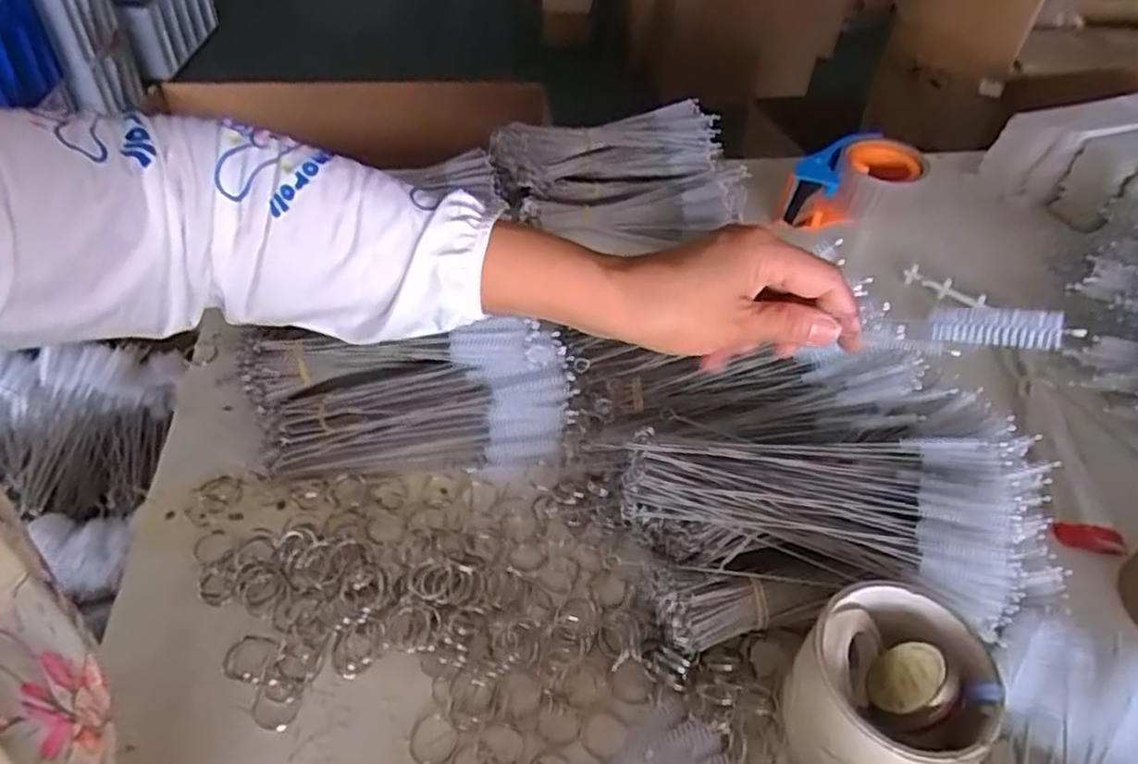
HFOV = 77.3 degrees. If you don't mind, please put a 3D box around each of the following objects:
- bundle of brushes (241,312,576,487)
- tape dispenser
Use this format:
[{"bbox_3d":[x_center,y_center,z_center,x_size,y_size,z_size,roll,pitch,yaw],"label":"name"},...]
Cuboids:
[{"bbox_3d":[-0.112,0.011,0.487,0.225,0.060,0.092,1,43,-1],"label":"bundle of brushes"},{"bbox_3d":[0.293,-0.200,0.731,0.155,0.071,0.084,-27,50,-28],"label":"tape dispenser"}]

